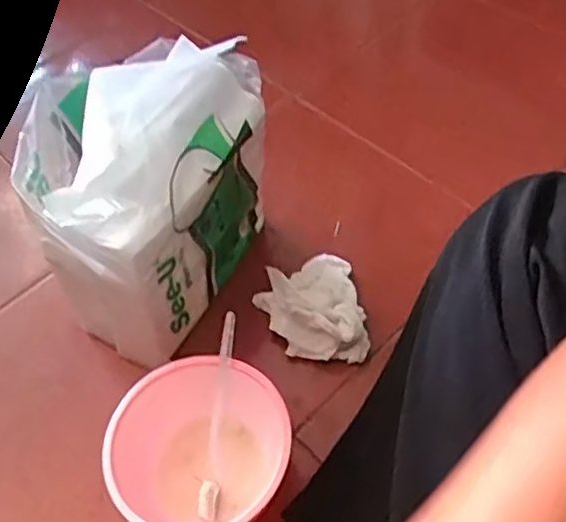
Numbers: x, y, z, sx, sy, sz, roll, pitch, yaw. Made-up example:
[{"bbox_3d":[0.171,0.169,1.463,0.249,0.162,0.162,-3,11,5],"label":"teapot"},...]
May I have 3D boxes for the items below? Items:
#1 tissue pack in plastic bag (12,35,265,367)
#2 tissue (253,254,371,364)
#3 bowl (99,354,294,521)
[{"bbox_3d":[-0.113,-0.063,0.581,0.130,0.237,0.221,19,58,16],"label":"tissue pack in plastic bag"},{"bbox_3d":[0.025,0.040,0.617,0.089,0.045,0.107,-11,55,-4],"label":"tissue"},{"bbox_3d":[-0.061,0.152,0.520,0.127,0.077,0.135,-2,55,3],"label":"bowl"}]

